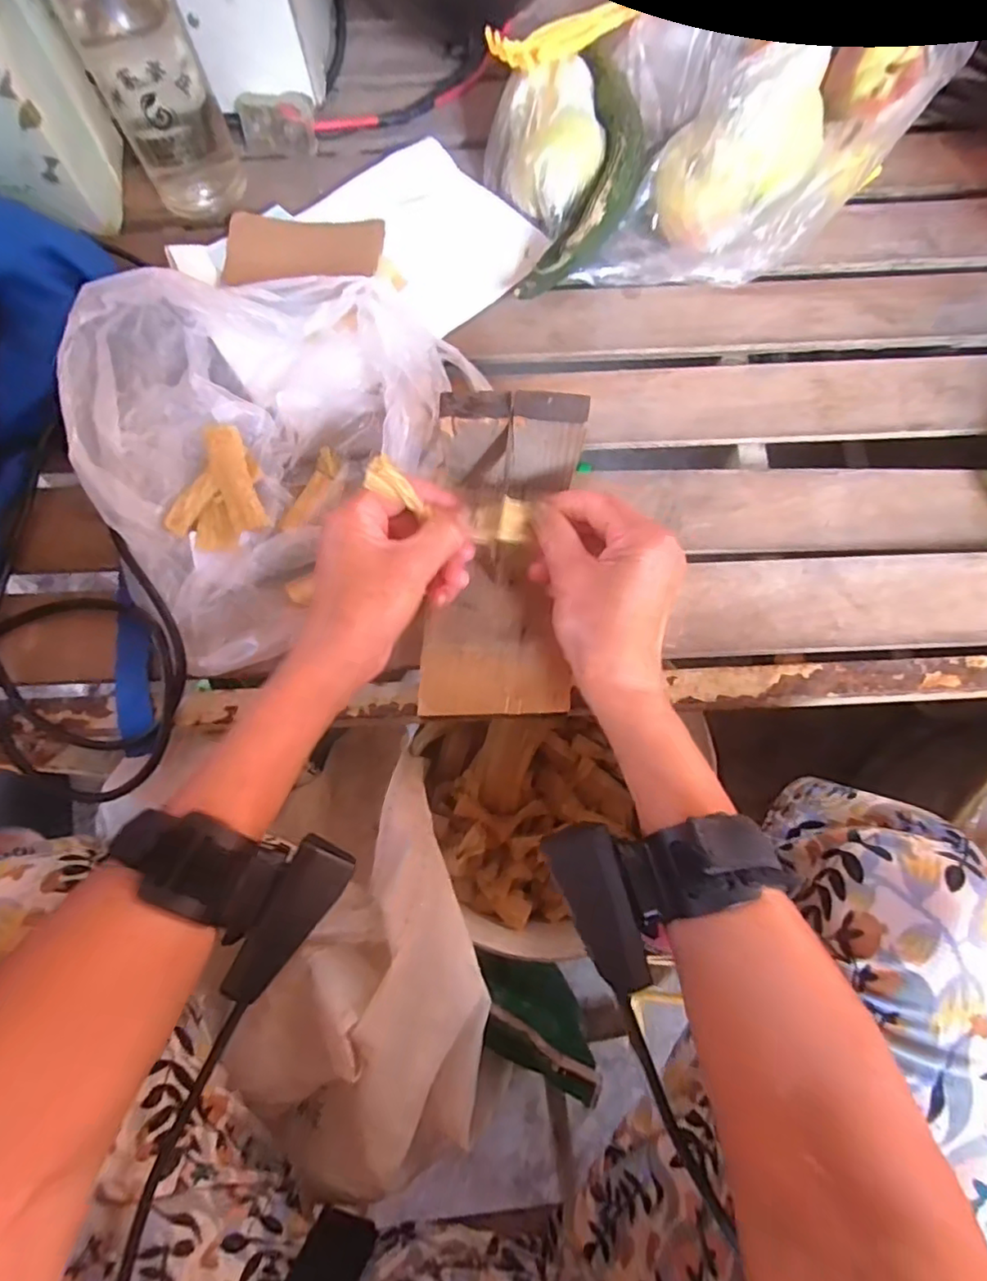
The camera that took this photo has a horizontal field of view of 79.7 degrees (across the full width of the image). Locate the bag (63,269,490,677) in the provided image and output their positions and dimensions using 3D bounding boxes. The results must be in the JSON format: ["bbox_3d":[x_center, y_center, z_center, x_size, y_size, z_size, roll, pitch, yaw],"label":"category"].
[{"bbox_3d":[-0.151,-0.130,0.363,0.214,0.059,0.252,34,77,11],"label":"bag"}]

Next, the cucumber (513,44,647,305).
[{"bbox_3d":[0.074,-0.326,0.428,0.060,0.052,0.203,15,74,6],"label":"cucumber"}]

